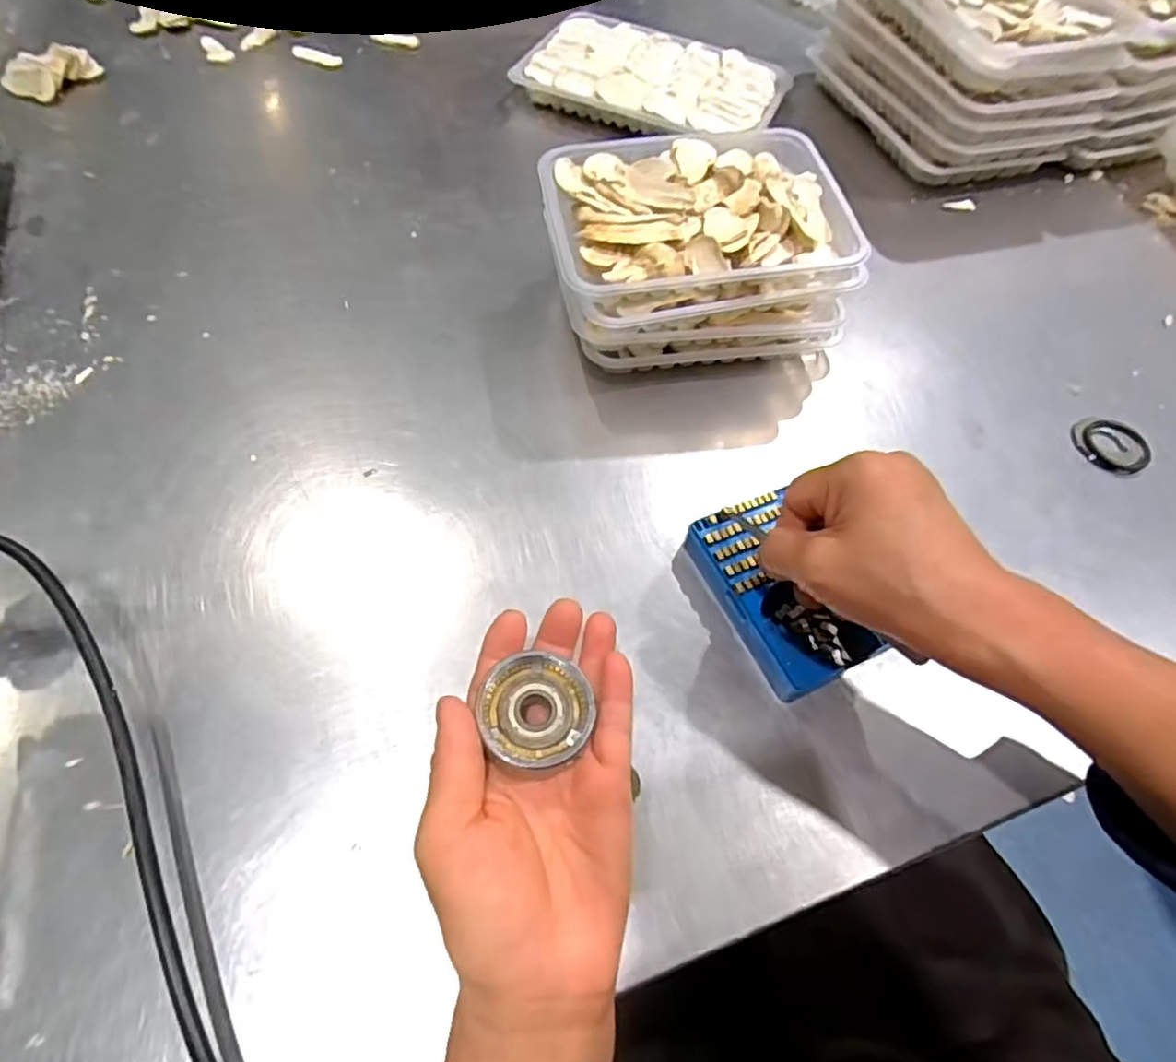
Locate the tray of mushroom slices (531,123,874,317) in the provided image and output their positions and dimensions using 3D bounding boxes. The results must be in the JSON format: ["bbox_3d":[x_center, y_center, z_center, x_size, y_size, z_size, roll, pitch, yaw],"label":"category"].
[{"bbox_3d":[0.065,-0.200,0.420,0.179,0.035,0.135,-9,61,-10],"label":"tray of mushroom slices"}]

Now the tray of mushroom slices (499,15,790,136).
[{"bbox_3d":[0.060,-0.422,0.625,0.233,0.031,0.145,25,61,10],"label":"tray of mushroom slices"}]

